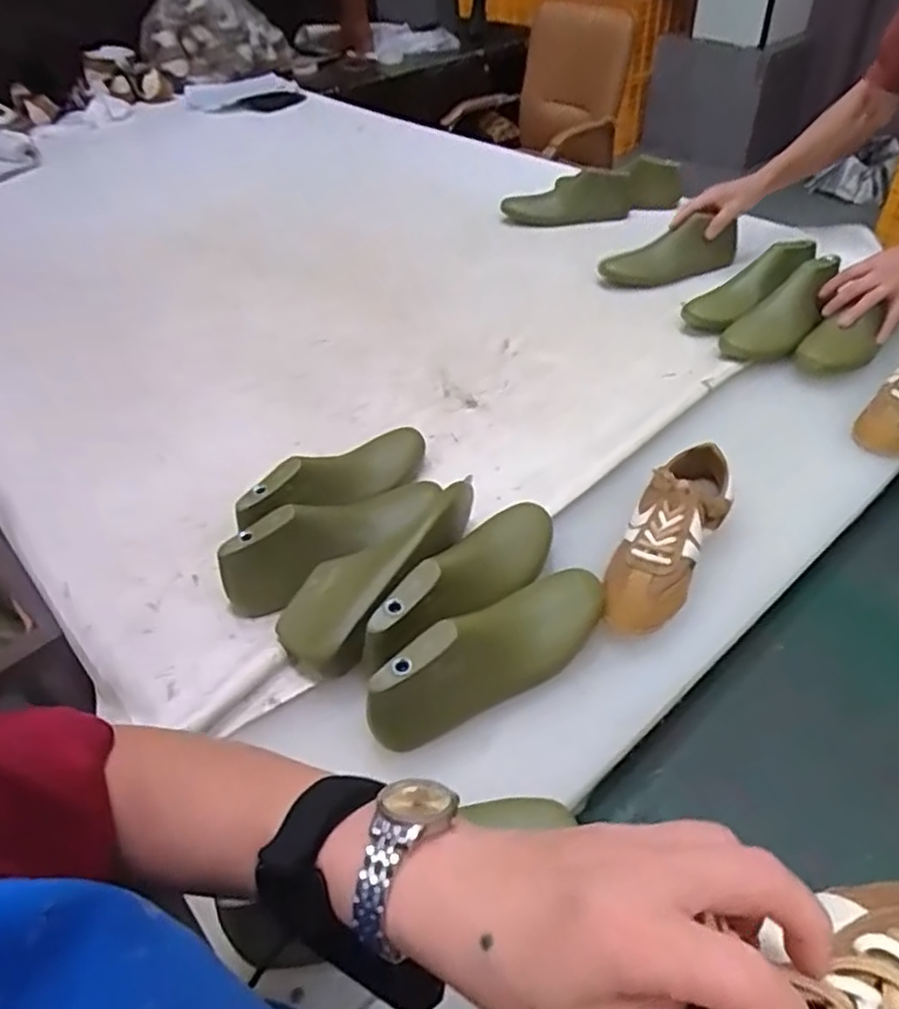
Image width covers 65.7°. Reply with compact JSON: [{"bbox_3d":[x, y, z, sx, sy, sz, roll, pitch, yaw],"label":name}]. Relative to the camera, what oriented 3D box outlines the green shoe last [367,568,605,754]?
[{"bbox_3d":[0.045,0.123,0.611,0.256,0.078,0.069,-33,50,-25],"label":"green shoe last"}]

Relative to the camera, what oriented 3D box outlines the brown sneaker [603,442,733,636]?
[{"bbox_3d":[0.219,0.031,0.705,0.083,0.069,0.225,21,50,25],"label":"brown sneaker"}]

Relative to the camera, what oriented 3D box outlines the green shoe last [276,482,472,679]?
[{"bbox_3d":[-0.065,0.059,0.694,0.104,0.061,0.241,22,50,26],"label":"green shoe last"}]

